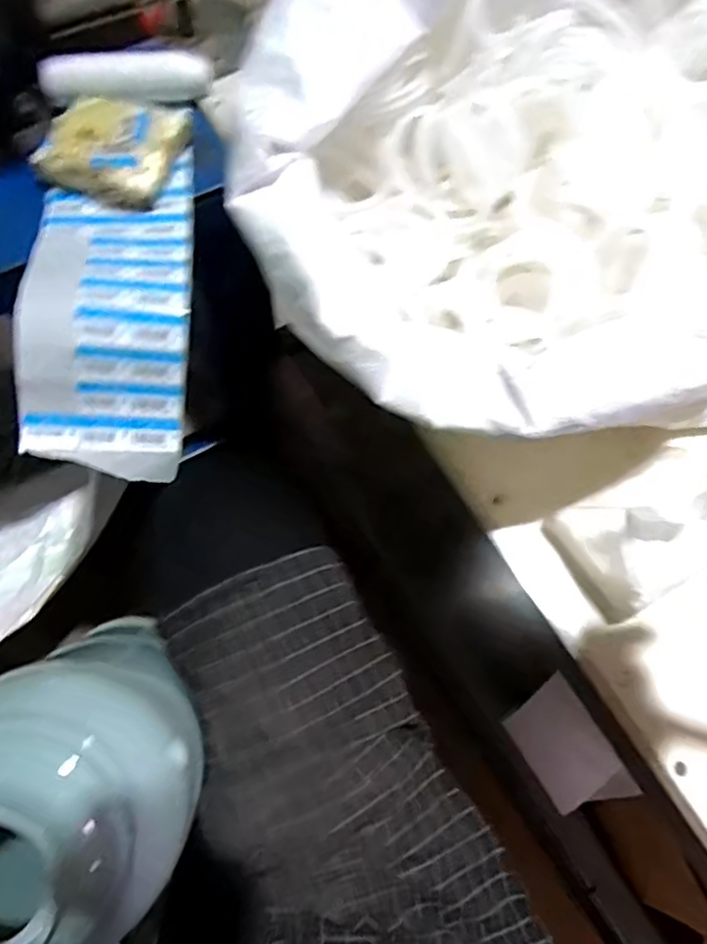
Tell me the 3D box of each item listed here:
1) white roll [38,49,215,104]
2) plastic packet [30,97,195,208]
[{"bbox_3d":[-0.192,-0.340,0.556,0.144,0.028,0.035,-17,70,-22],"label":"white roll"},{"bbox_3d":[-0.193,-0.266,0.519,0.096,0.020,0.100,14,69,3],"label":"plastic packet"}]

